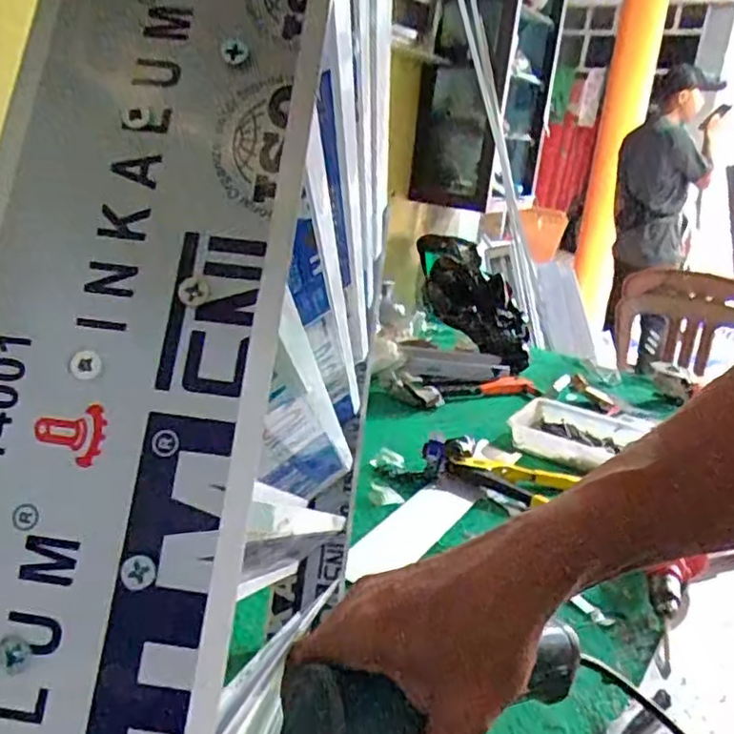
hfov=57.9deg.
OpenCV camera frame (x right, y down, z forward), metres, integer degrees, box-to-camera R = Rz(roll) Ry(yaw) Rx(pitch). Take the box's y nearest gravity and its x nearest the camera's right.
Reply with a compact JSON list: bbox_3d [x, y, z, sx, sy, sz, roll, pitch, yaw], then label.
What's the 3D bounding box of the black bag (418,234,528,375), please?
[{"bbox_3d":[0.271,-0.164,1.686,0.408,0.131,0.169,55,35,7],"label":"black bag"}]

